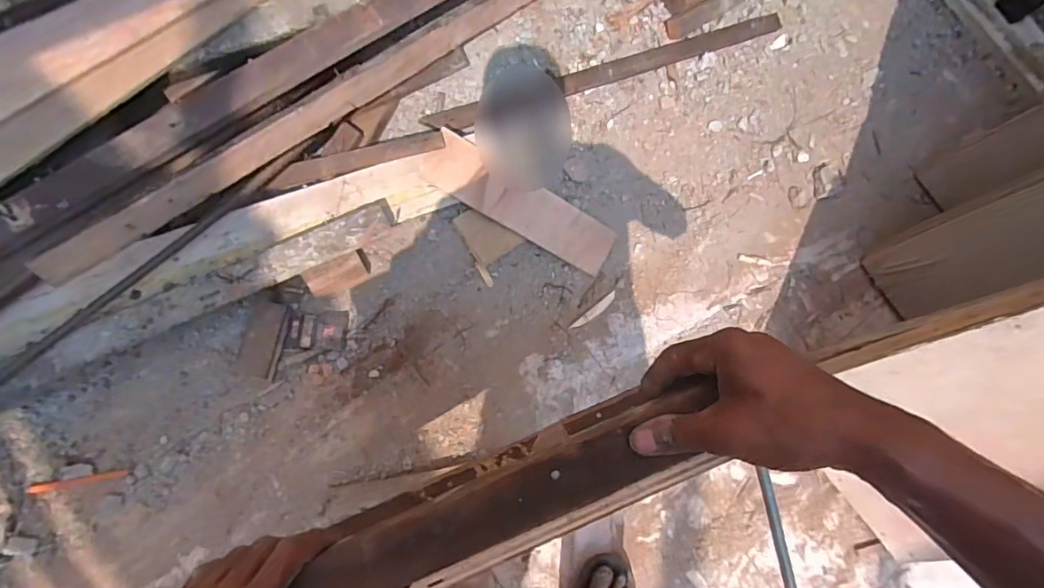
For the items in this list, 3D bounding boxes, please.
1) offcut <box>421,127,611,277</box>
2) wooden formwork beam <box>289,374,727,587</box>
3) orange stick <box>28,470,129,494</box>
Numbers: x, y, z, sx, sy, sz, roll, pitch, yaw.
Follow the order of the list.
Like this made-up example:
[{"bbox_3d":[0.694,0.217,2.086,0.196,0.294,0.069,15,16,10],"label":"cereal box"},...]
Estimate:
[{"bbox_3d":[0.005,-0.172,1.010,0.396,0.014,0.104,30,92,-16],"label":"offcut"},{"bbox_3d":[-0.079,0.176,0.348,0.449,0.027,0.062,-25,84,-2],"label":"wooden formwork beam"},{"bbox_3d":[-0.749,0.319,0.867,0.156,0.010,0.014,-8,80,-9],"label":"orange stick"}]

